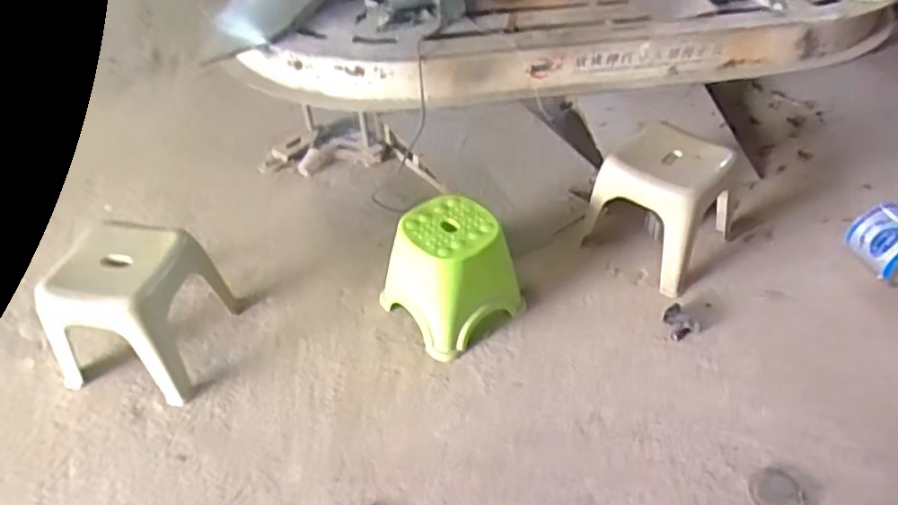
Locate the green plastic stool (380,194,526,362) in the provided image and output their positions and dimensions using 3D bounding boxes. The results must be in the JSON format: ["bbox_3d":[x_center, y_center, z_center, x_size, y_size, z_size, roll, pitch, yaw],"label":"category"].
[{"bbox_3d":[0.010,0.055,1.654,0.289,0.325,0.250,-29,50,-27],"label":"green plastic stool"}]

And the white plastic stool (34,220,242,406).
[{"bbox_3d":[-0.747,0.114,1.570,0.313,0.347,0.325,8,43,10],"label":"white plastic stool"}]

